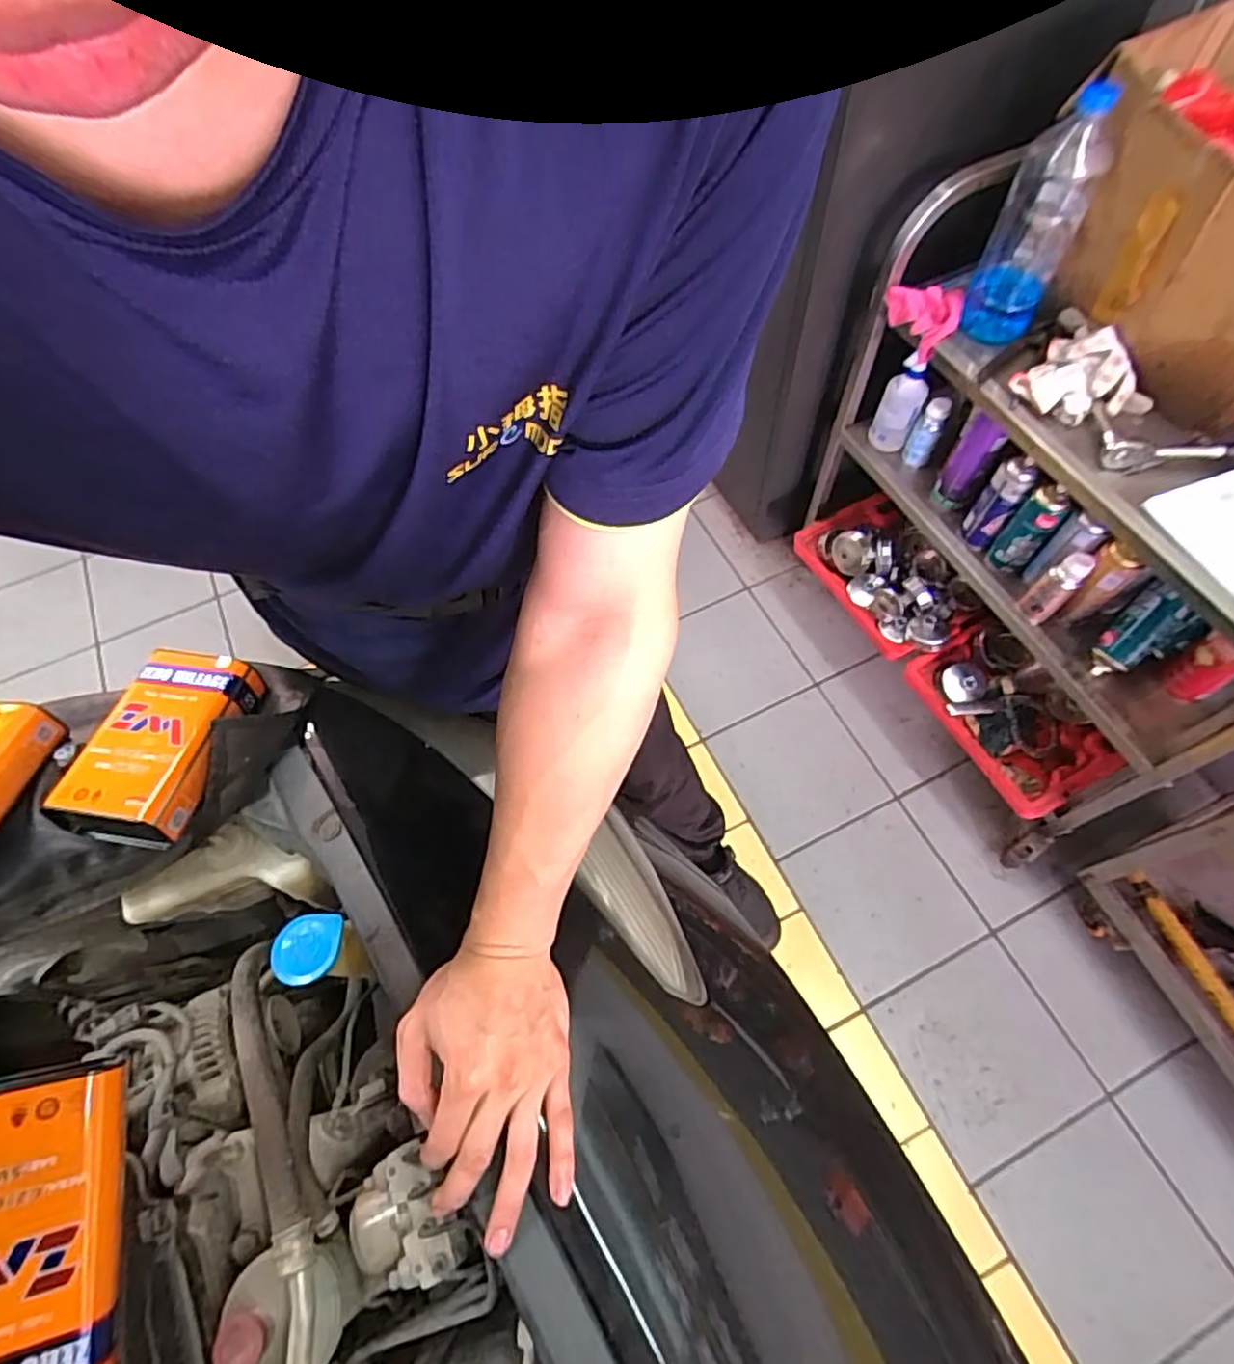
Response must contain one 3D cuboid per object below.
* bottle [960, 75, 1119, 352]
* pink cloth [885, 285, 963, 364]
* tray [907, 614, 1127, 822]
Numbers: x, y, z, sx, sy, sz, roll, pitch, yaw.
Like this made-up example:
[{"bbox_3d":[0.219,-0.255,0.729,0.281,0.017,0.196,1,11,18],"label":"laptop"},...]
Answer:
[{"bbox_3d":[0.586,-0.631,0.971,0.101,0.306,0.081,27,67,15],"label":"bottle"},{"bbox_3d":[0.488,-0.576,1.089,0.096,0.047,0.122,-18,63,-7],"label":"pink cloth"},{"bbox_3d":[0.753,0.058,1.328,0.237,0.072,0.359,-27,64,-11],"label":"tray"}]

